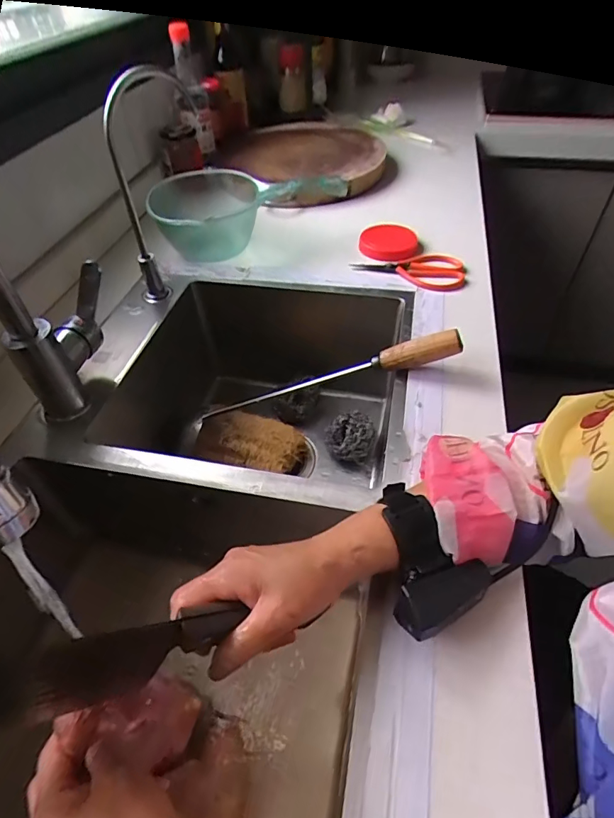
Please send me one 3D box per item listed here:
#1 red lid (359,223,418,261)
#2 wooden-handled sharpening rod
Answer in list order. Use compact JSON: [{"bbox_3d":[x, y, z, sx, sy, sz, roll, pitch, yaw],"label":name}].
[{"bbox_3d":[0.123,-0.255,0.695,0.087,0.020,0.084,-2,48,2],"label":"red lid"},{"bbox_3d":[0.012,-0.033,0.554,0.341,0.027,0.018,-15,43,26],"label":"wooden-handled sharpening rod"}]

